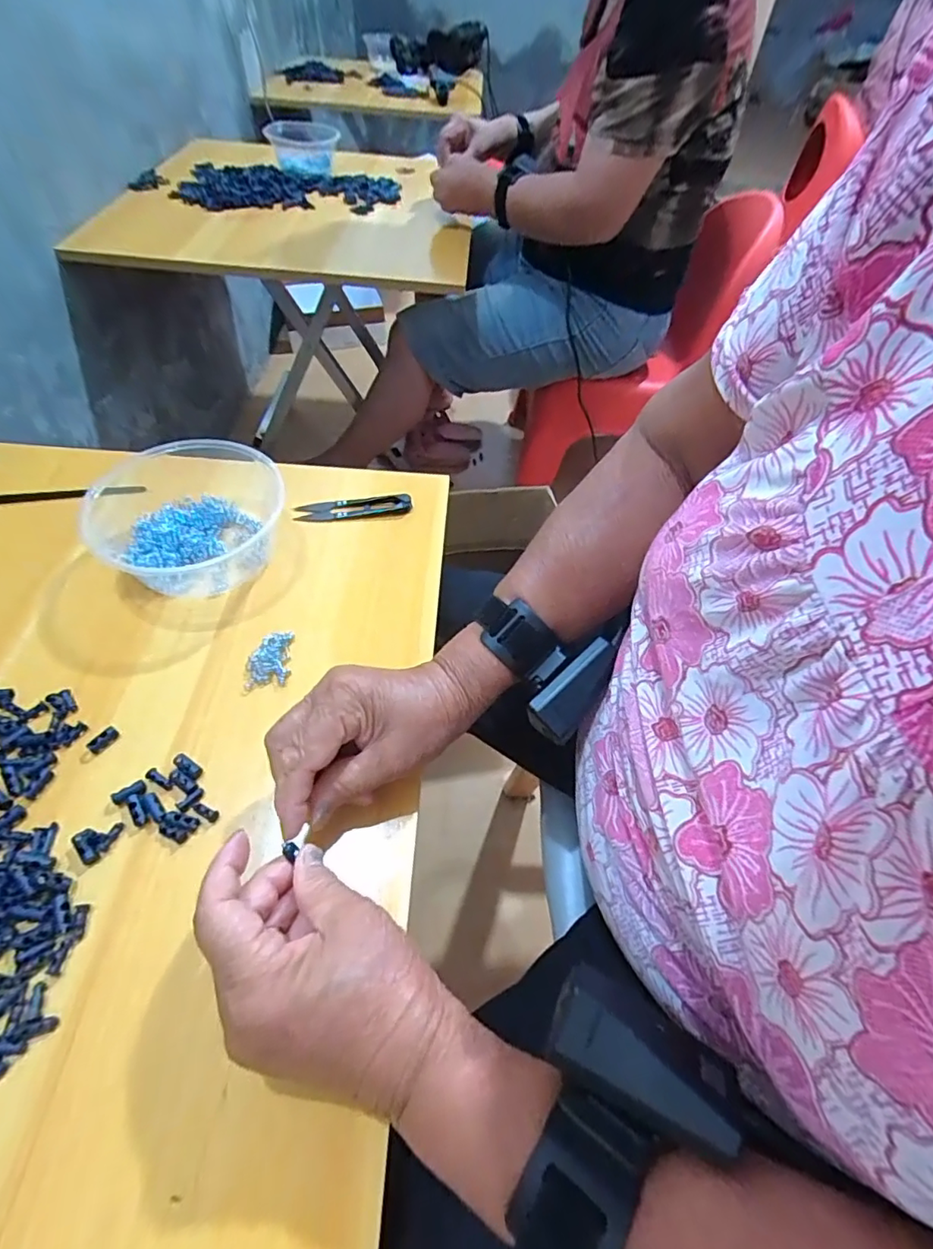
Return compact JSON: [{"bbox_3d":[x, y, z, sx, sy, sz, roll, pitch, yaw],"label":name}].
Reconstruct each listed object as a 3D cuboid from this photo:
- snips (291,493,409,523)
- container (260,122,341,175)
[{"bbox_3d":[-0.102,-0.107,0.488,0.102,0.011,0.022,-5,56,-9],"label":"snips"},{"bbox_3d":[-0.312,-0.921,1.030,0.105,0.068,0.115,11,56,3],"label":"container"}]

